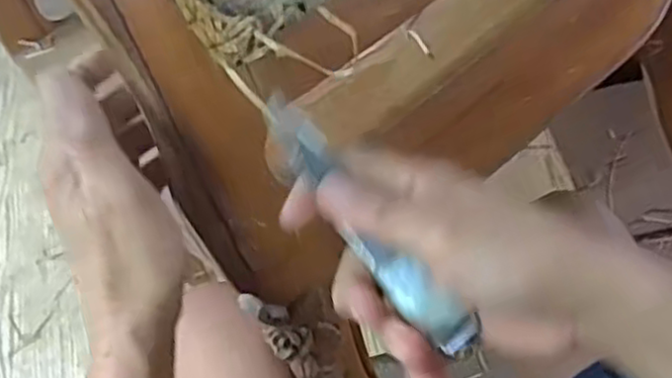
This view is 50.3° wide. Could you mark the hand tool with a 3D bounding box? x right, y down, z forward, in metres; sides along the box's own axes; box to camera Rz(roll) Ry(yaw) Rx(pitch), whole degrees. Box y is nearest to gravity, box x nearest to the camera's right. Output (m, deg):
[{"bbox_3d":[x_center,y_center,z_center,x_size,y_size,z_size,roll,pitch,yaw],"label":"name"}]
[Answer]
[{"bbox_3d":[0.014,0.015,0.321,0.020,0.012,0.139,-35,83,-15],"label":"hand tool"}]

